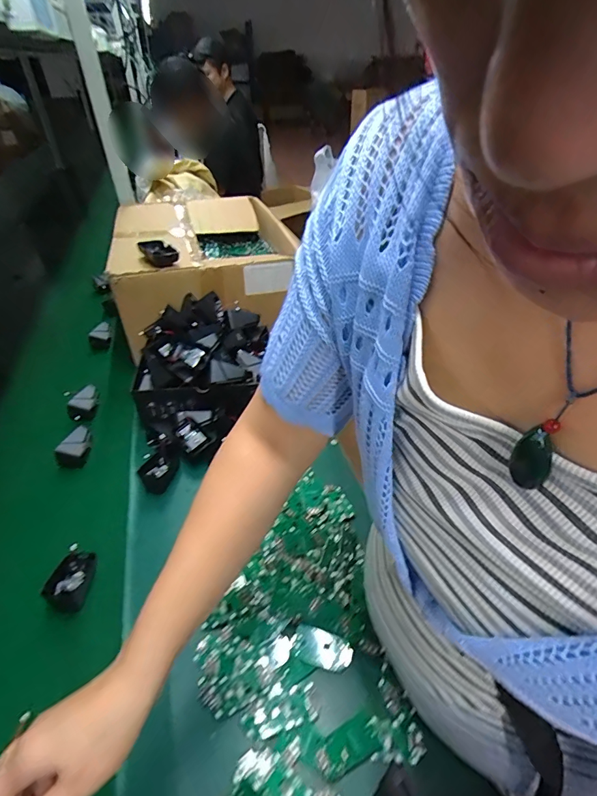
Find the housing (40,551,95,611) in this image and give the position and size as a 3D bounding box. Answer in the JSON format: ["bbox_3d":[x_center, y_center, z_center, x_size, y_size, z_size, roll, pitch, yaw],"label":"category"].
[{"bbox_3d":[-0.288,0.228,0.518,0.048,0.024,0.074,1,39,2],"label":"housing"}]

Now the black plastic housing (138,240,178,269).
[{"bbox_3d":[-0.274,-0.286,0.799,0.060,0.023,0.115,-18,42,-20],"label":"black plastic housing"}]

